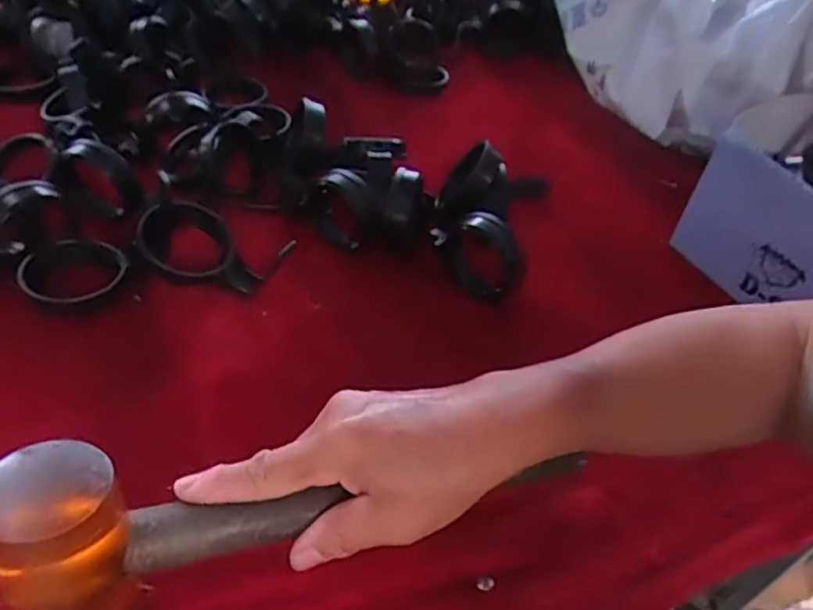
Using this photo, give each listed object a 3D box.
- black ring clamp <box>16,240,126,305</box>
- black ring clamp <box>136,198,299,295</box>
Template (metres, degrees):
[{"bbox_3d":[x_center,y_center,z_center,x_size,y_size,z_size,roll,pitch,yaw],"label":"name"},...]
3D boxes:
[{"bbox_3d":[-0.254,-0.026,0.477,0.074,0.015,0.062,-14,47,-22],"label":"black ring clamp"},{"bbox_3d":[-0.156,-0.049,0.492,0.101,0.038,0.071,12,43,4],"label":"black ring clamp"}]

